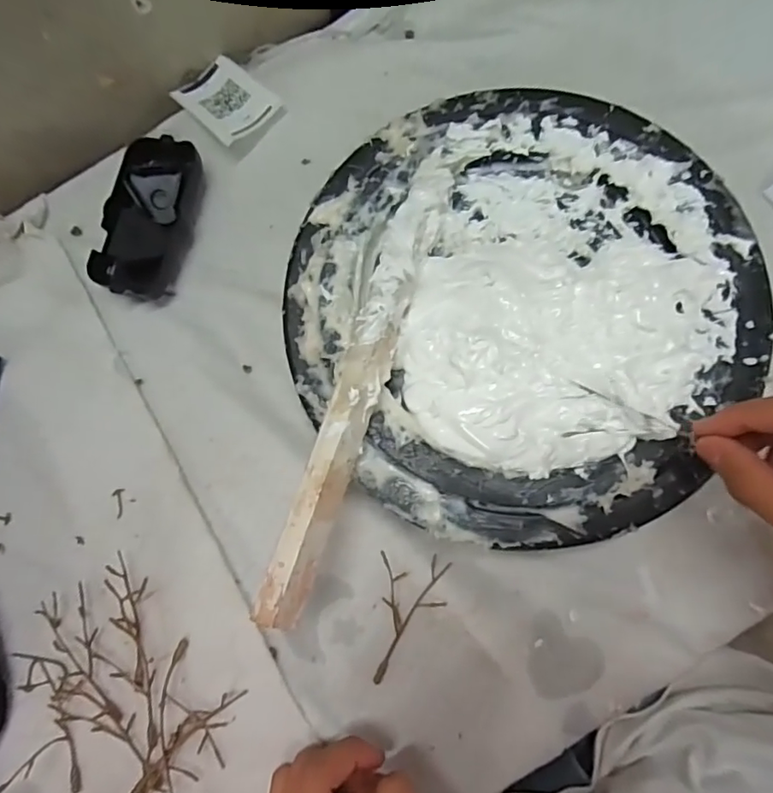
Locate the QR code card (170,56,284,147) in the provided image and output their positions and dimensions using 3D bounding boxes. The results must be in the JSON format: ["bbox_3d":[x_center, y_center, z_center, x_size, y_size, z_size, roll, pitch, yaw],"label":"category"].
[{"bbox_3d":[-0.117,-0.215,0.382,0.051,0.007,0.084,-40,65,-10],"label":"QR code card"}]

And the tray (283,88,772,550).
[{"bbox_3d":[0.078,-0.051,0.321,0.263,0.052,0.260,-12,81,1],"label":"tray"}]

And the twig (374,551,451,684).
[{"bbox_3d":[0.015,0.132,0.310,0.040,0.018,0.076,3,81,3],"label":"twig"}]

